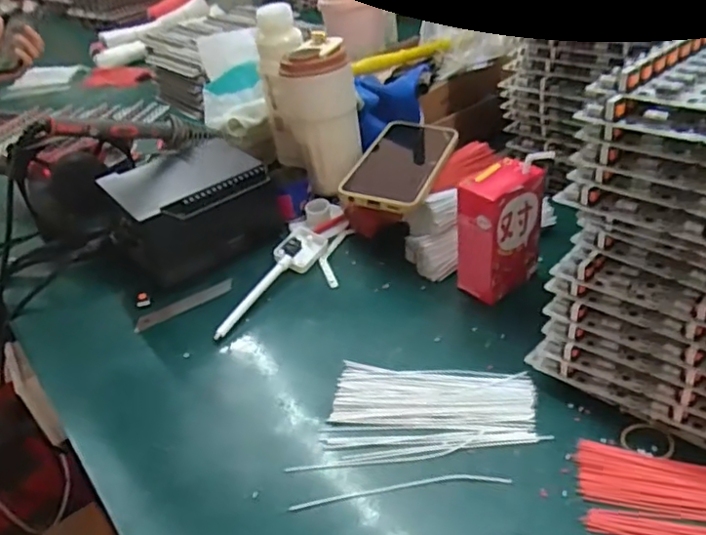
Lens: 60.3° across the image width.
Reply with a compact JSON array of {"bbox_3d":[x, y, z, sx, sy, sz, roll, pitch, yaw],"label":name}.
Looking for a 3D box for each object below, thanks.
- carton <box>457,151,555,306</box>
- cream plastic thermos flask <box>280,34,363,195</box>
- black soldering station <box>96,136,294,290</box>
[{"bbox_3d":[0.123,-0.029,0.514,0.068,0.112,0.041,-24,37,-23],"label":"carton"},{"bbox_3d":[-0.031,-0.153,0.631,0.077,0.144,0.071,-29,38,-27],"label":"cream plastic thermos flask"},{"bbox_3d":[-0.154,-0.060,0.597,0.151,0.078,0.097,-29,39,-28],"label":"black soldering station"}]

